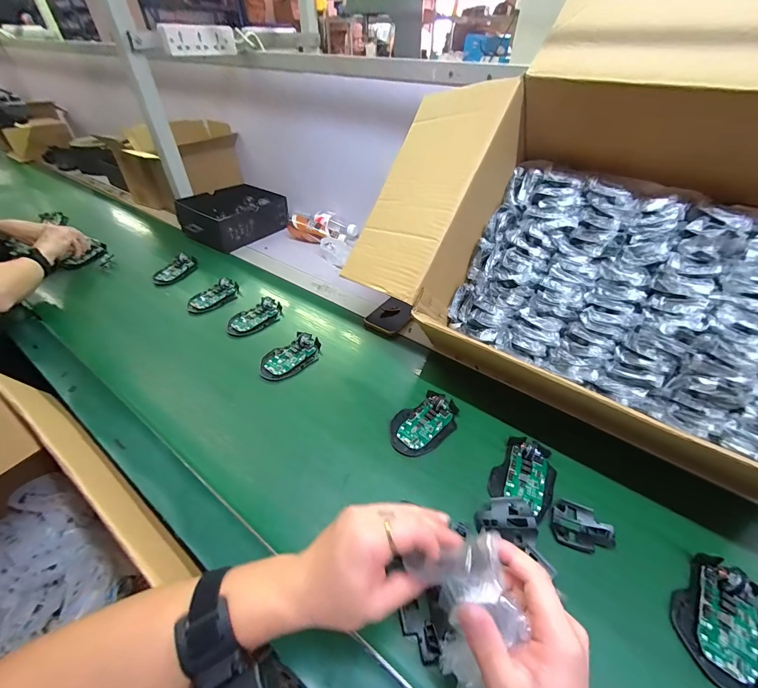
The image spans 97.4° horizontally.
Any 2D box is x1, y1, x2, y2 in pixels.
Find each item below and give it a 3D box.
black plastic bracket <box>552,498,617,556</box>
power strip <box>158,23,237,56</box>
[{"bbox_3d":[0.242,0.217,0.397,0.064,0.016,0.054,14,43,14],"label":"black plastic bracket"},{"bbox_3d":[-0.392,-0.664,0.730,0.028,0.048,0.169,24,46,23],"label":"power strip"}]

